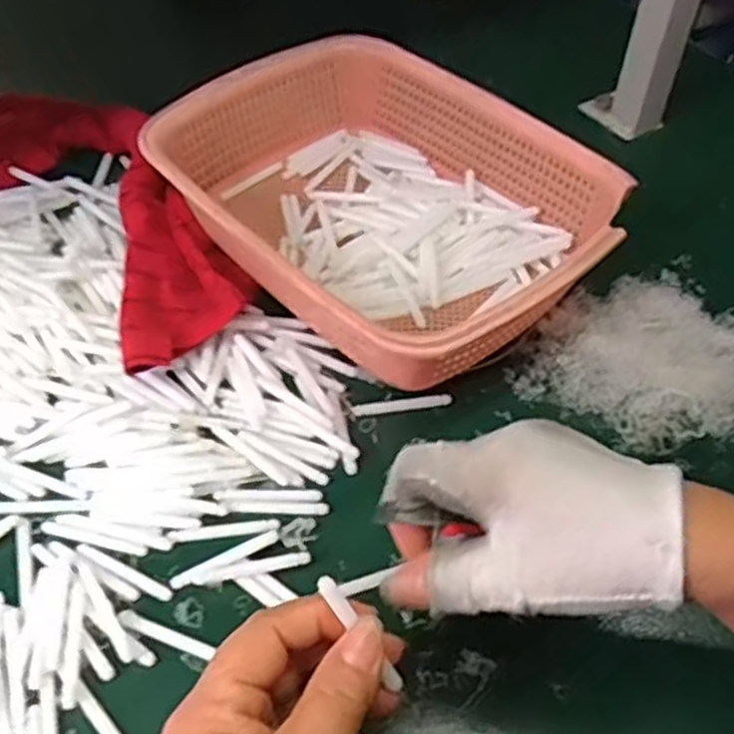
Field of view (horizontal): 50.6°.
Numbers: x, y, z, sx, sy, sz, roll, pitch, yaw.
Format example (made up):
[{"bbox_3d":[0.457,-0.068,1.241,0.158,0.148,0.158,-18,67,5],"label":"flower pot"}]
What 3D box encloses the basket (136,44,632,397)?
[{"bbox_3d":[0.010,-0.112,0.522,0.214,0.071,0.284,-35,60,-24],"label":"basket"}]

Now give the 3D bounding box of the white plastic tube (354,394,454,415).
[{"bbox_3d":[0.022,0.022,0.468,0.059,0.004,0.007,-7,53,-5],"label":"white plastic tube"}]

